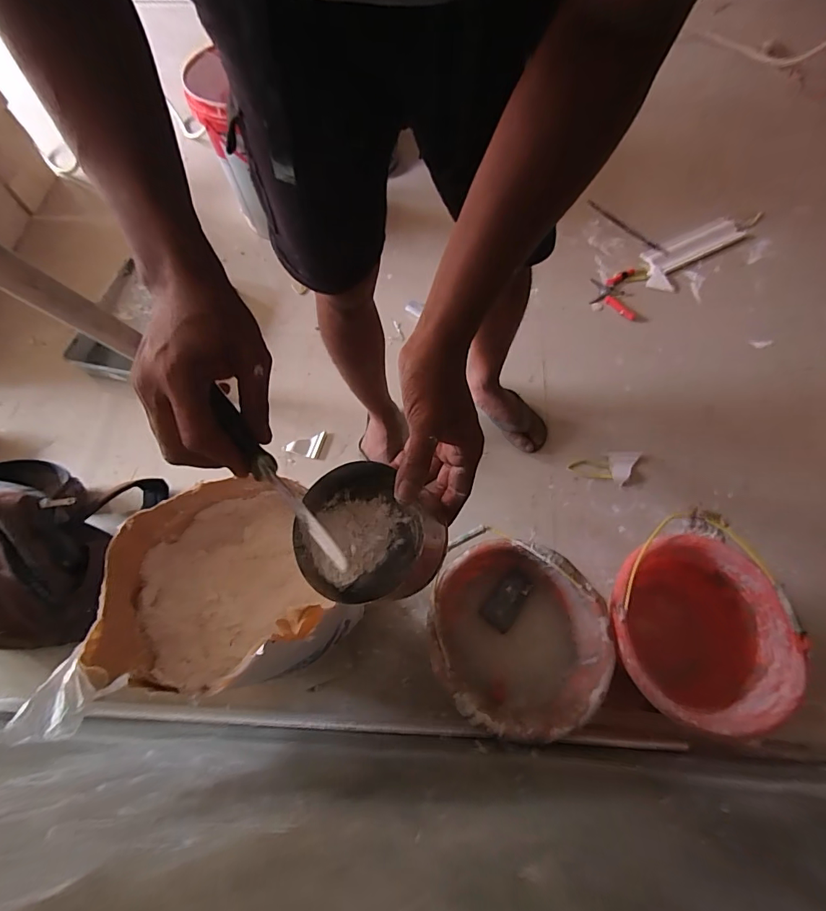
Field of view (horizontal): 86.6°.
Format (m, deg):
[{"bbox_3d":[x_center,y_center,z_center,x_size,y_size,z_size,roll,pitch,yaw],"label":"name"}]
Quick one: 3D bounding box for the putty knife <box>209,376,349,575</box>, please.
[{"bbox_3d":[-0.098,0.017,0.308,0.016,0.023,0.157,-37,82,-15],"label":"putty knife"}]

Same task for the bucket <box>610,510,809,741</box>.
[{"bbox_3d":[0.463,0.303,0.778,0.286,0.230,0.281,0,65,1],"label":"bucket"}]

